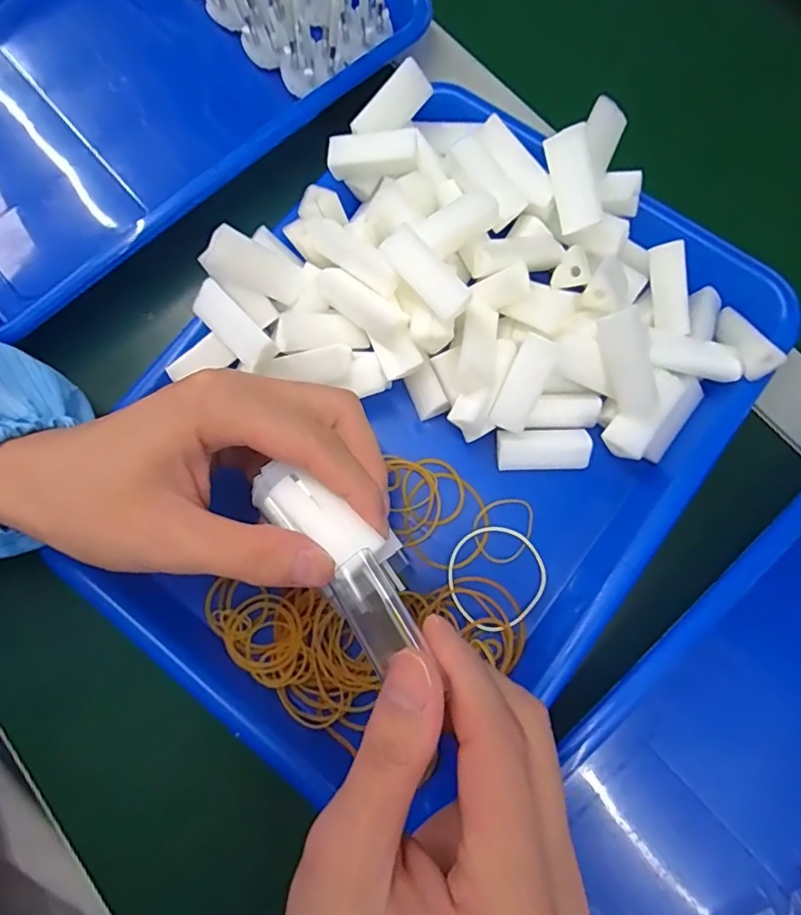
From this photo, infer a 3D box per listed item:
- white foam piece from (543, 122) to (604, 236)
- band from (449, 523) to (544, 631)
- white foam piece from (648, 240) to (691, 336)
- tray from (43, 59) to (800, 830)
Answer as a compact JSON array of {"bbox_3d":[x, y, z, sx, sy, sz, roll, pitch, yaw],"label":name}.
[{"bbox_3d":[0.083,-0.134,0.272,0.018,0.012,0.045,-15,100,-2],"label":"white foam piece"},{"bbox_3d":[0.047,0.058,0.274,0.048,0.004,0.047,0,77,2],"label":"band"},{"bbox_3d":[0.135,-0.084,0.282,0.014,0.011,0.045,-16,107,-2],"label":"white foam piece"},{"bbox_3d":[0.010,-0.020,0.270,0.242,0.053,0.342,38,81,9],"label":"tray"}]

